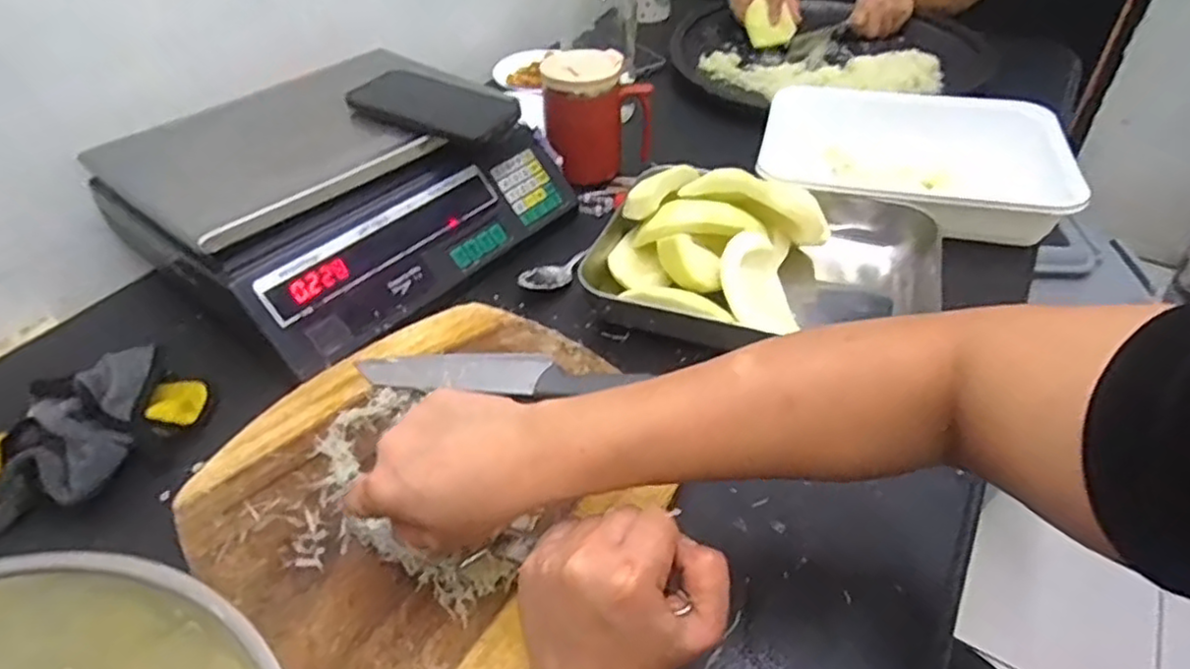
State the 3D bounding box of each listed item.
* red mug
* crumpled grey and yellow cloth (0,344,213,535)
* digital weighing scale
[{"bbox_3d":[0.000,-0.242,0.752,0.112,0.120,0.082,-21,46,-19],"label":"red mug"},{"bbox_3d":[-0.386,0.085,0.478,0.091,0.049,0.207,29,51,32],"label":"crumpled grey and yellow cloth"},{"bbox_3d":[-0.250,-0.171,0.670,0.360,0.116,0.360,26,49,26],"label":"digital weighing scale"}]

